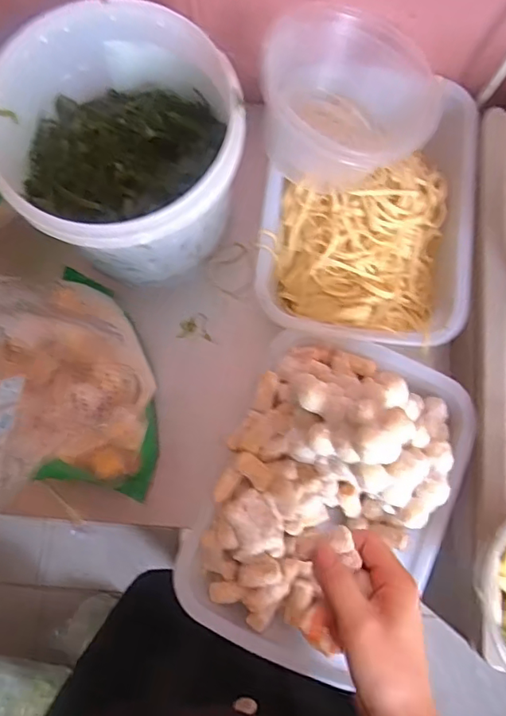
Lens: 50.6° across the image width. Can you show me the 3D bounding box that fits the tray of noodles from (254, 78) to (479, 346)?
[{"bbox_3d":[0.118,-0.155,0.567,0.213,0.061,0.286,6,79,0],"label":"tray of noodles"}]

